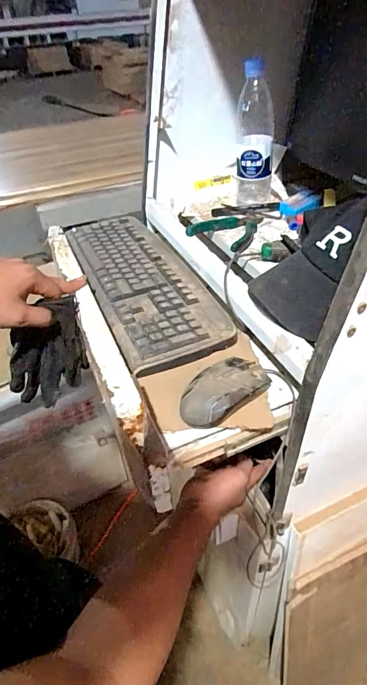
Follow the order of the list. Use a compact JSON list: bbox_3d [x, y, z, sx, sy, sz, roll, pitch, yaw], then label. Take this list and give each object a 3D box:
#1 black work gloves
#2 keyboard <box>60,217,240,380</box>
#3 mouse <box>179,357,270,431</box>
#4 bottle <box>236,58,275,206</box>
[{"bbox_3d":[-0.190,0.015,0.545,0.113,0.145,0.040,-22,44,-18],"label":"black work gloves"},{"bbox_3d":[-0.078,-0.112,0.656,0.154,0.021,0.439,-19,43,-15],"label":"keyboard"},{"bbox_3d":[0.045,0.051,0.447,0.112,0.030,0.054,-31,47,-27],"label":"mouse"},{"bbox_3d":[0.127,-0.358,0.696,0.065,0.212,0.072,3,42,9],"label":"bottle"}]

